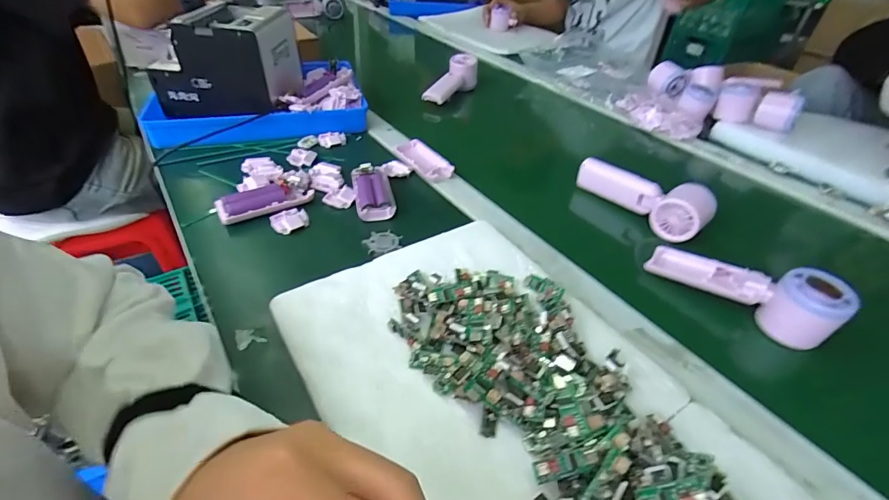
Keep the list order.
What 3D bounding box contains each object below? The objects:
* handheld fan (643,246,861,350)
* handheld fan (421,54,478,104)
[{"bbox_3d":[0.295,0.038,0.422,0.047,0.058,0.165,-30,38,-33],"label":"handheld fan"},{"bbox_3d":[0.013,-0.325,0.808,0.060,0.058,0.162,17,42,16],"label":"handheld fan"}]

